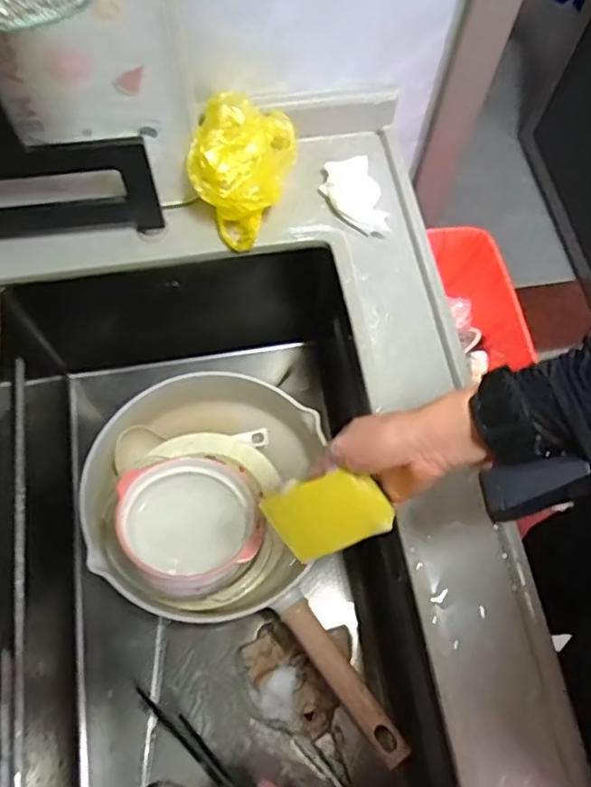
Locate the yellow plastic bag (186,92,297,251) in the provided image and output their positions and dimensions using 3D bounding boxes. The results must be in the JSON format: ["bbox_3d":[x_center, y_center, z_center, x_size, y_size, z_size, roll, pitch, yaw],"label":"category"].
[{"bbox_3d":[-0.058,-0.234,0.622,0.090,0.091,0.120,13,68,4],"label":"yellow plastic bag"}]

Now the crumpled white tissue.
[{"bbox_3d":[0.068,-0.219,0.664,0.060,0.014,0.100,-18,69,-9],"label":"crumpled white tissue"}]

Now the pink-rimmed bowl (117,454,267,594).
[{"bbox_3d":[-0.111,0.143,0.680,0.152,0.080,0.151,-26,70,-12],"label":"pink-rimmed bowl"}]

